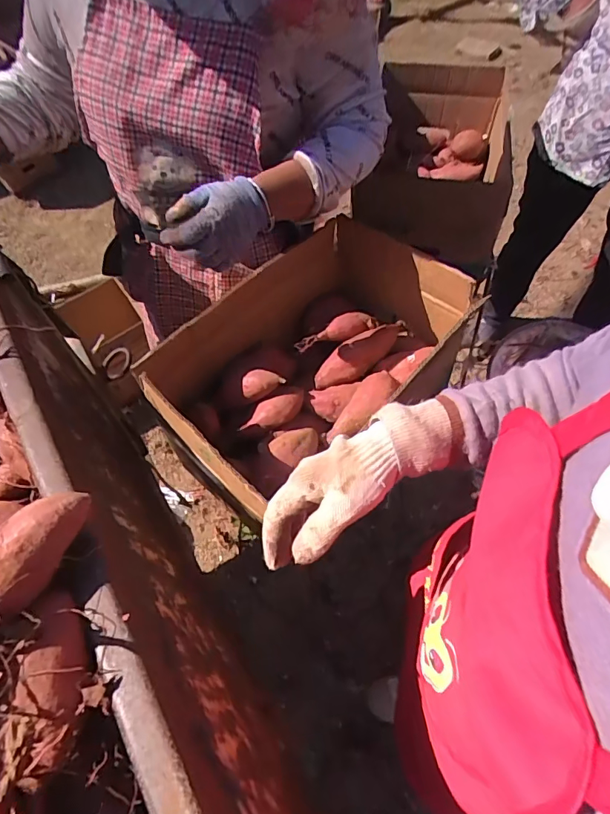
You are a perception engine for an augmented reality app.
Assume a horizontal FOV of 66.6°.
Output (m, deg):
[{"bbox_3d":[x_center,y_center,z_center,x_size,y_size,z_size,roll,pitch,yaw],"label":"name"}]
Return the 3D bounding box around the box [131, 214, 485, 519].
[{"bbox_3d":[0.012,-0.086,0.733,0.486,0.184,0.290,-40,64,-19],"label":"box"}]

